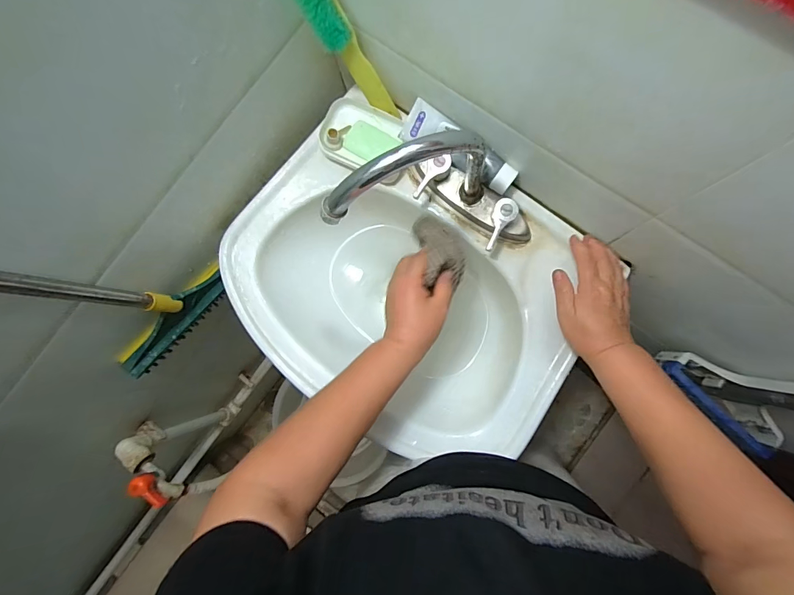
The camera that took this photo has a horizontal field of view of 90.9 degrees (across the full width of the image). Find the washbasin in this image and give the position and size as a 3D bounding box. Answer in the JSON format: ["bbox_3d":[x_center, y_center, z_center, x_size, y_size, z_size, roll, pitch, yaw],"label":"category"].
[{"bbox_3d":[0.010,-0.011,0.566,0.471,0.144,0.349,33,89,6],"label":"washbasin"}]

